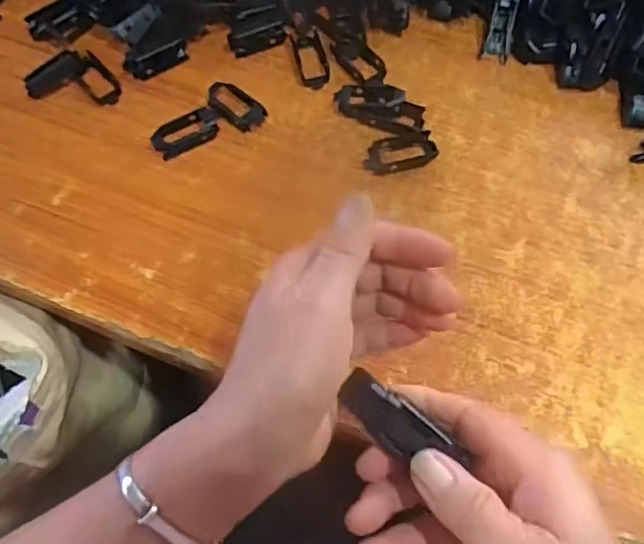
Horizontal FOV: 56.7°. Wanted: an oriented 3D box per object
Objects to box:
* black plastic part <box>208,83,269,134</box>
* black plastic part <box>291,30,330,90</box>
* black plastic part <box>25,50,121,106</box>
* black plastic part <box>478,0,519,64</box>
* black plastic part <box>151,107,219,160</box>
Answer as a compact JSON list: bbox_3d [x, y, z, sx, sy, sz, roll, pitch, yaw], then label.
[{"bbox_3d":[-0.063,-0.123,0.436,0.048,0.014,0.028,37,71,18],"label":"black plastic part"},{"bbox_3d":[-0.009,-0.165,0.459,0.023,0.005,0.056,-14,65,-4],"label":"black plastic part"},{"bbox_3d":[-0.186,-0.149,0.455,0.069,0.009,0.044,7,65,5],"label":"black plastic part"},{"bbox_3d":[0.138,-0.195,0.451,0.020,0.012,0.067,14,100,9],"label":"black plastic part"},{"bbox_3d":[-0.098,-0.101,0.429,0.050,0.013,0.026,-30,67,-12],"label":"black plastic part"}]

